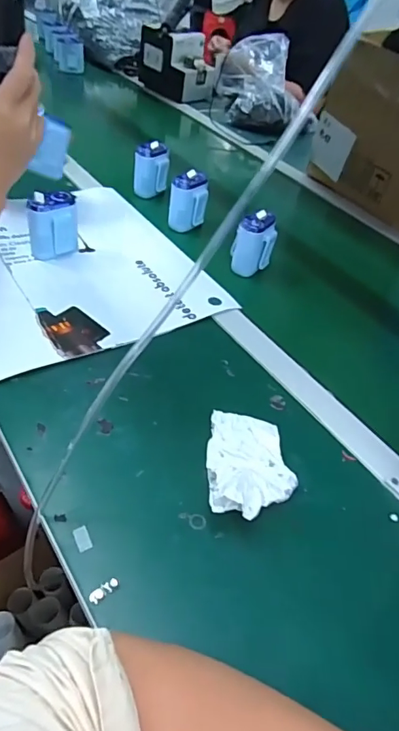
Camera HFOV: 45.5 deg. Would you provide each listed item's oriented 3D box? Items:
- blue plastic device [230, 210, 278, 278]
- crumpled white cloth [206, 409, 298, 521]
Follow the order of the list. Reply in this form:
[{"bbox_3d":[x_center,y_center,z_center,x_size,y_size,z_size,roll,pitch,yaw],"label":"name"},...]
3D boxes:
[{"bbox_3d":[0.081,-0.182,0.709,0.059,0.086,0.044,10,45,2],"label":"blue plastic device"},{"bbox_3d":[0.050,0.090,0.451,0.081,0.044,0.119,5,45,-3],"label":"crumpled white cloth"}]

